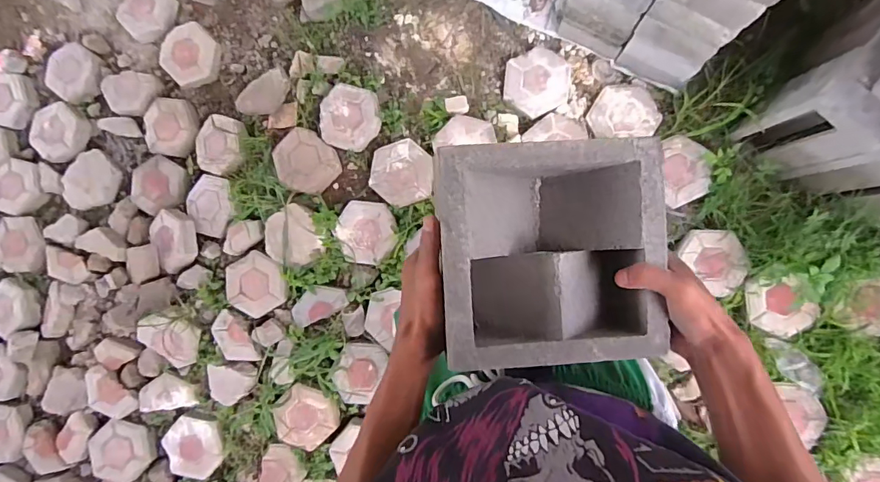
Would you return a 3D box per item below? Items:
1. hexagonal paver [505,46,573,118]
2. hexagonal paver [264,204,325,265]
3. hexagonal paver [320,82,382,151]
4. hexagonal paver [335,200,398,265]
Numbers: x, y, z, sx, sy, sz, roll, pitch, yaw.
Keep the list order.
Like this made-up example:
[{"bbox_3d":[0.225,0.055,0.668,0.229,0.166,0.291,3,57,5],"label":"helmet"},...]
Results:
[{"bbox_3d":[0.307,-0.501,1.459,0.212,0.050,0.203,-23,85,5],"label":"hexagonal paver"},{"bbox_3d":[-0.488,-0.012,1.512,0.192,0.049,0.186,-24,85,5],"label":"hexagonal paver"},{"bbox_3d":[-0.291,-0.397,1.492,0.198,0.044,0.198,17,90,7],"label":"hexagonal paver"},{"bbox_3d":[-0.242,-0.027,1.491,0.179,0.043,0.200,4,88,7],"label":"hexagonal paver"}]

